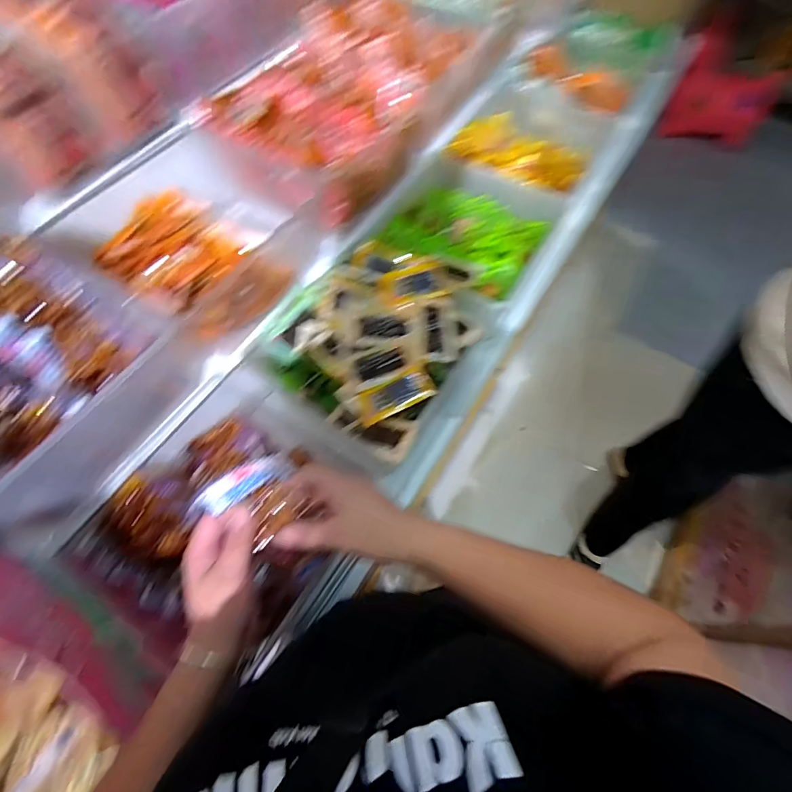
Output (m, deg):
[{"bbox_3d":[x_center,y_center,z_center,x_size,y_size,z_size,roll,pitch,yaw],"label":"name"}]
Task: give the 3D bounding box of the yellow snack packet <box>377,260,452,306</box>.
[{"bbox_3d":[0.027,-0.173,0.647,0.103,0.016,0.063,-12,65,-7],"label":"yellow snack packet"}]

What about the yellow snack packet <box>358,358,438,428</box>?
[{"bbox_3d":[0.002,0.000,0.604,0.115,0.030,0.052,-24,67,-13],"label":"yellow snack packet"}]

